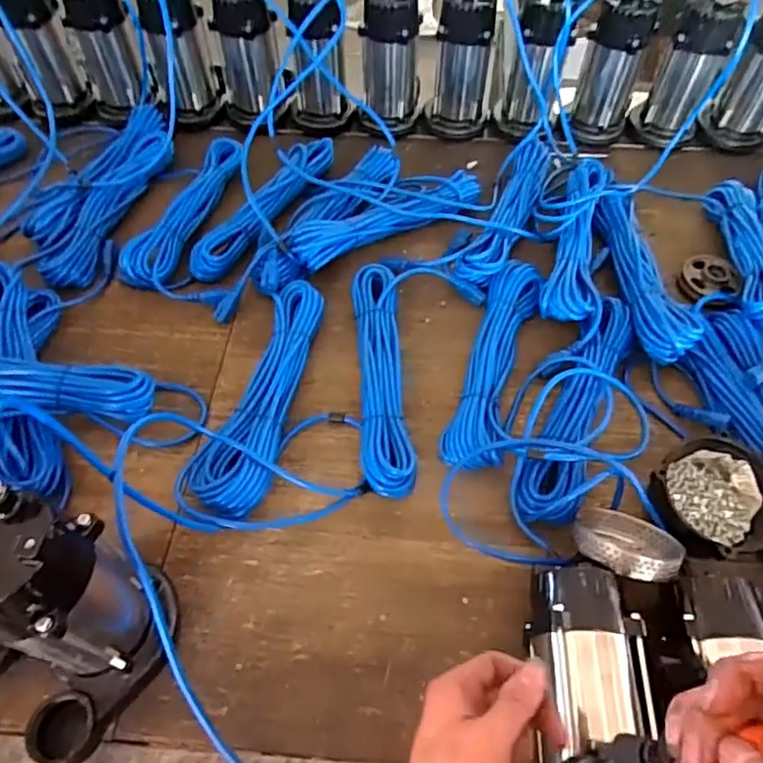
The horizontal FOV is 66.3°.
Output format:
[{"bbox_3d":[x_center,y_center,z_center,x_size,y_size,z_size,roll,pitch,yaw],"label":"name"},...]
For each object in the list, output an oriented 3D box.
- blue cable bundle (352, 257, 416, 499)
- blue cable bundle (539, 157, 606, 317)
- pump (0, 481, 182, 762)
[{"bbox_3d":[0.001,-0.017,0.760,0.067,0.045,0.351,-2,55,-2],"label":"blue cable bundle"},{"bbox_3d":[0.295,-0.224,0.878,0.080,0.033,0.338,12,55,8],"label":"blue cable bundle"},{"bbox_3d":[-0.257,0.189,0.451,0.106,0.226,0.158,30,59,19],"label":"pump"}]

